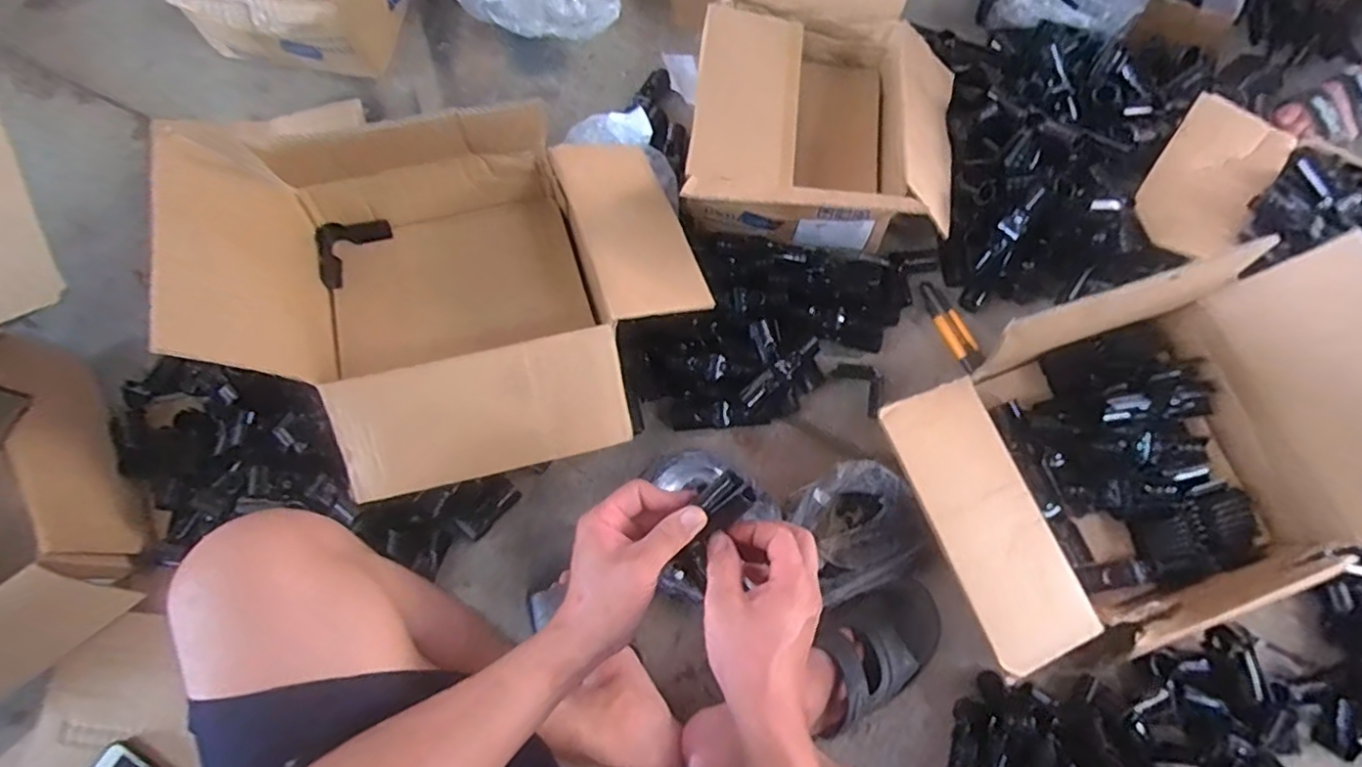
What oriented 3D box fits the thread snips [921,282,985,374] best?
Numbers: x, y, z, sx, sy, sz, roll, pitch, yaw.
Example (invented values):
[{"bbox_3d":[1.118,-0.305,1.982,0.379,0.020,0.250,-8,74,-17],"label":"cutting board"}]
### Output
[{"bbox_3d":[0.371,-0.081,0.889,0.031,0.027,0.136,-17,73,-8],"label":"thread snips"}]

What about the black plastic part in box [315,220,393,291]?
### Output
[{"bbox_3d":[-0.426,-0.172,0.815,0.058,0.042,0.109,26,72,7],"label":"black plastic part in box"}]

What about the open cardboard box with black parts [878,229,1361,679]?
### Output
[{"bbox_3d":[0.494,0.082,0.680,0.480,0.236,0.316,-16,72,-7],"label":"open cardboard box with black parts"}]

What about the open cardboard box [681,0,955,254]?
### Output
[{"bbox_3d":[0.200,-0.355,0.839,0.353,0.236,0.412,6,71,0],"label":"open cardboard box"}]

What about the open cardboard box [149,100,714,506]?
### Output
[{"bbox_3d":[-0.232,-0.101,0.718,0.496,0.229,0.388,-15,72,-7],"label":"open cardboard box"}]

